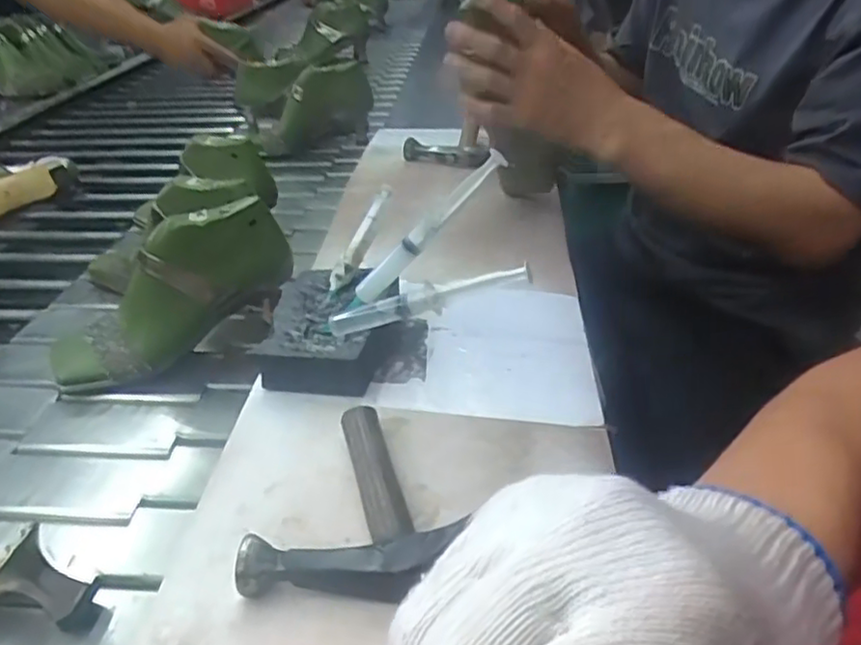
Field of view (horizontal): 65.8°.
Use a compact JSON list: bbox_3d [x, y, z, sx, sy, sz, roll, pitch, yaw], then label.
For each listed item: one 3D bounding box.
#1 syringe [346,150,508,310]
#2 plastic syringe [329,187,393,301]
[{"bbox_3d":[-0.008,-0.060,0.472,0.160,0.018,0.016,-43,23,23],"label":"syringe"},{"bbox_3d":[-0.058,-0.069,0.554,0.017,0.019,0.112,13,65,23],"label":"plastic syringe"}]

